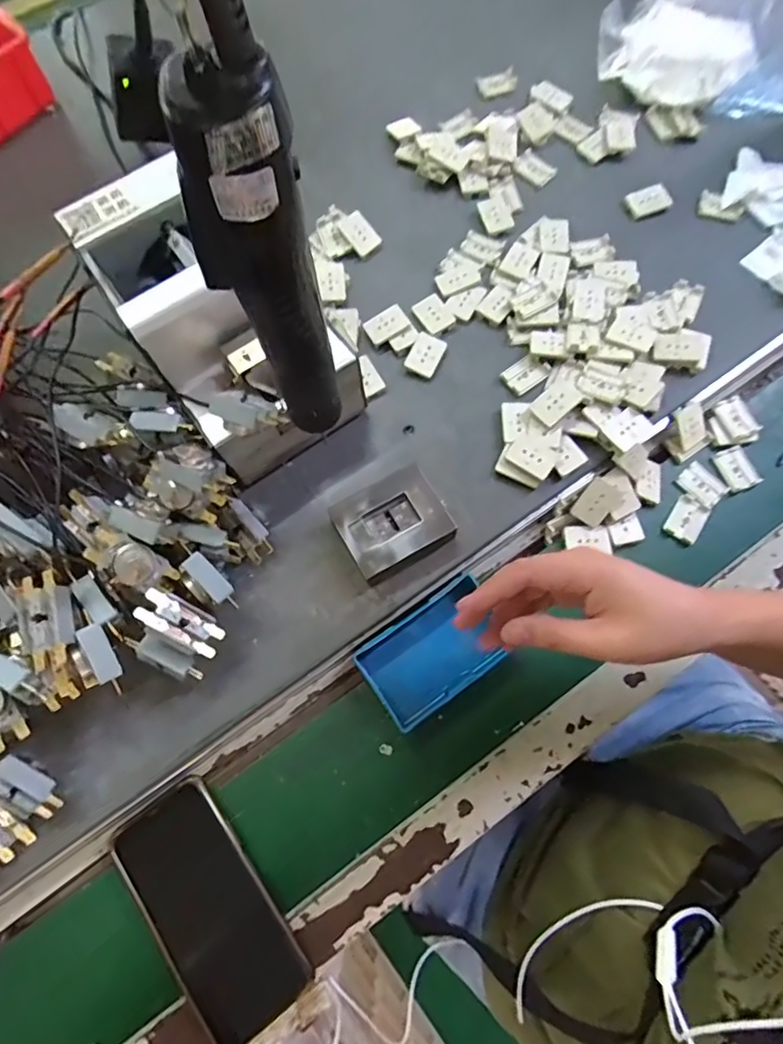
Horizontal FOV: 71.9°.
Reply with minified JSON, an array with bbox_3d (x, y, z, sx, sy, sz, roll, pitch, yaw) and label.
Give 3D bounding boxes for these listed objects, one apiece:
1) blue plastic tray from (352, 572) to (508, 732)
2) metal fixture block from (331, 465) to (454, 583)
[{"bbox_3d":[0.034,0.104,0.431,0.110,0.023,0.071,-35,78,-8],"label":"blue plastic tray"},{"bbox_3d":[0.001,0.002,0.427,0.079,0.033,0.067,-30,74,-8],"label":"metal fixture block"}]

